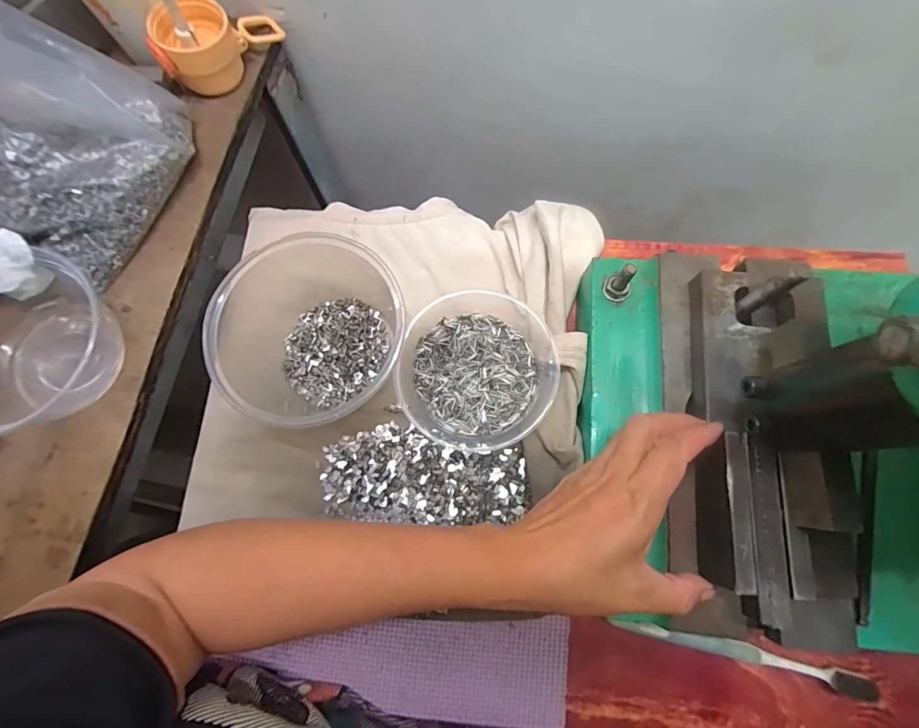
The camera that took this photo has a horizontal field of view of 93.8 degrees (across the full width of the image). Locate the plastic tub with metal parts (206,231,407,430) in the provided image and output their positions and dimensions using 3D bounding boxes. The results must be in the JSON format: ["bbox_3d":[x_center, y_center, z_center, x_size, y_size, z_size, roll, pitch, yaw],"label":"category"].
[{"bbox_3d":[-0.118,-0.023,0.342,0.143,0.075,0.146,38,81,14],"label":"plastic tub with metal parts"}]

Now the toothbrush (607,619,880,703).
[{"bbox_3d":[0.203,0.206,0.306,0.169,0.017,0.015,14,77,5],"label":"toothbrush"}]

